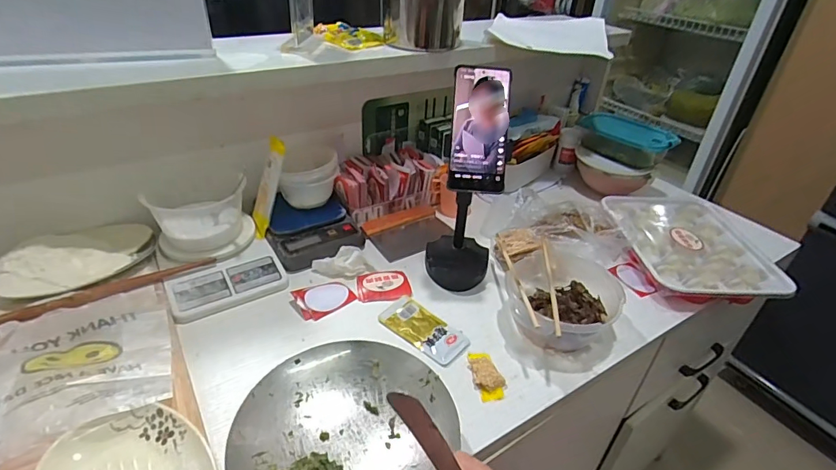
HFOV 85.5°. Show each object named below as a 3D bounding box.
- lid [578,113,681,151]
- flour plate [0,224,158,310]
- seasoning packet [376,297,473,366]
[{"bbox_3d":[0.425,-0.215,0.929,0.202,0.035,0.096,28,42,31],"label":"lid"},{"bbox_3d":[-0.481,0.030,0.642,0.200,0.036,0.127,-27,45,-36],"label":"flour plate"},{"bbox_3d":[0.008,0.129,0.625,0.124,0.008,0.062,29,42,32],"label":"seasoning packet"}]

